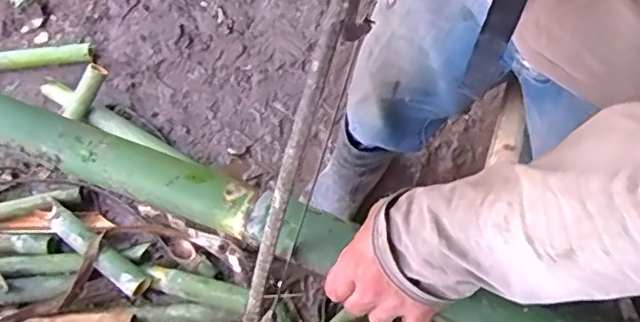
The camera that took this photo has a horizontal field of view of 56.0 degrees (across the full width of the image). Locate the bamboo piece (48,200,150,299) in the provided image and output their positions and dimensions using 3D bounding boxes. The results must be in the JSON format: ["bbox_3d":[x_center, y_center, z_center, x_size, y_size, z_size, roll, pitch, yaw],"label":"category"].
[{"bbox_3d":[-0.416,0.162,1.112,0.246,0.053,0.048,35,69,12],"label":"bamboo piece"}]

